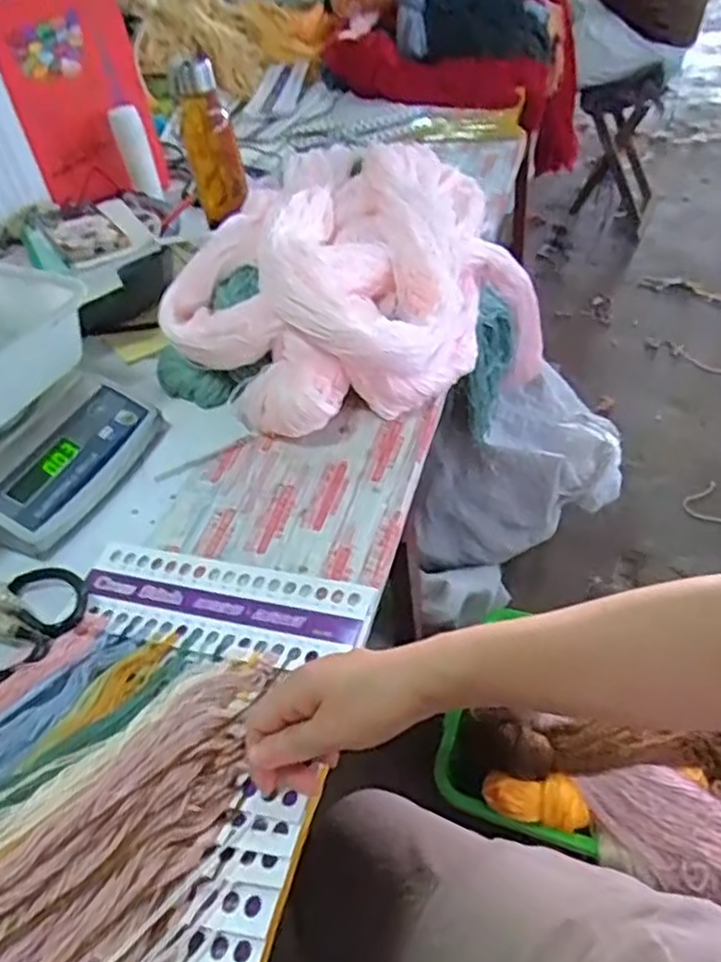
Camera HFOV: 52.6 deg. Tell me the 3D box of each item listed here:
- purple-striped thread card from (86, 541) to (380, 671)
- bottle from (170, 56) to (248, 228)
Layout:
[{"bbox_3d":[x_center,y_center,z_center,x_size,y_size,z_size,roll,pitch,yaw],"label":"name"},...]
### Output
[{"bbox_3d":[-0.111,0.094,0.570,0.236,0.004,0.084,8,44,19],"label":"purple-striped thread card"},{"bbox_3d":[-0.184,-0.417,0.912,0.064,0.180,0.047,-14,45,-6],"label":"bottle"}]

